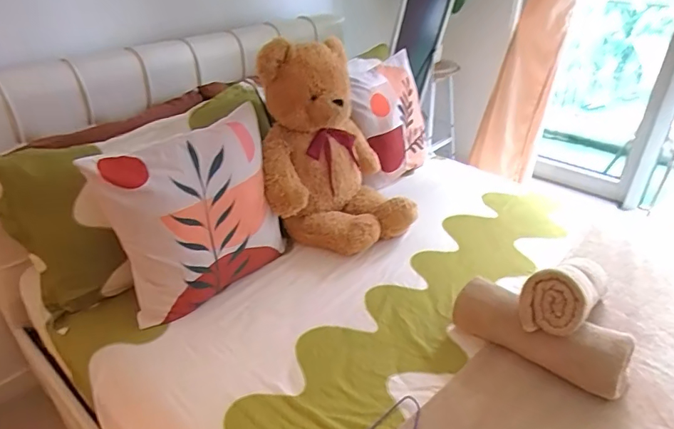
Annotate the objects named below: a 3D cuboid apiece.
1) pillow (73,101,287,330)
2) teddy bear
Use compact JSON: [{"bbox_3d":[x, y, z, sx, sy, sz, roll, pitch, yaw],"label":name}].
[{"bbox_3d":[-0.319,-0.007,1.056,0.386,0.406,0.130,-24,16,-31],"label":"pillow"},{"bbox_3d":[0.005,-0.168,1.202,0.381,0.478,0.321,-3,33,-5],"label":"teddy bear"}]

